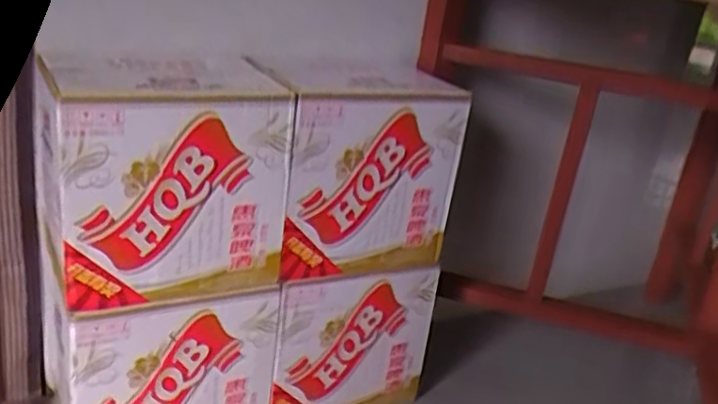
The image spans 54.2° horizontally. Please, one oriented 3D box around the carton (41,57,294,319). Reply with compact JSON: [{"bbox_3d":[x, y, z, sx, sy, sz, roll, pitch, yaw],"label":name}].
[{"bbox_3d":[-0.282,-0.040,1.003,0.304,0.292,0.205,-5,26,-29],"label":"carton"}]

